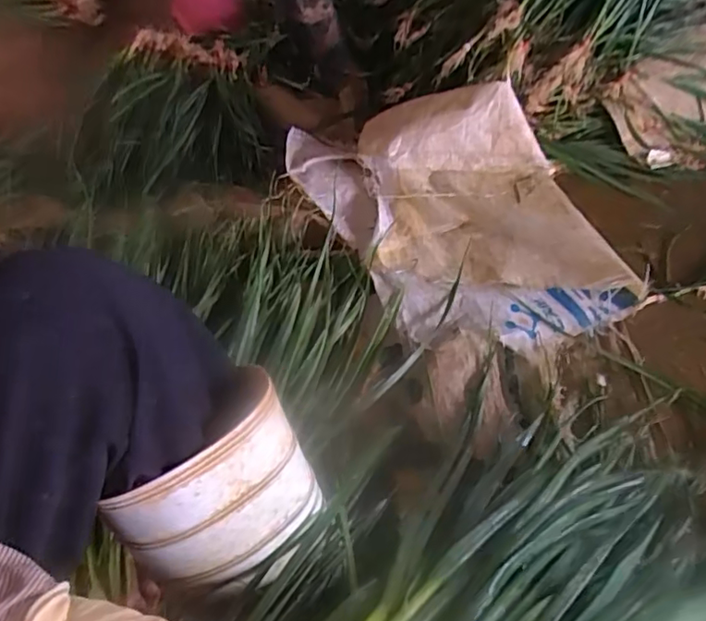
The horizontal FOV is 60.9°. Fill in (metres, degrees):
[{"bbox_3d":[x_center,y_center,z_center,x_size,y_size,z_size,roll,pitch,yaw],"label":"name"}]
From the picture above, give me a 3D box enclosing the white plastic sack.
[{"bbox_3d":[0.152,-0.204,0.942,0.375,0.161,0.588,-24,55,-20],"label":"white plastic sack"}]

